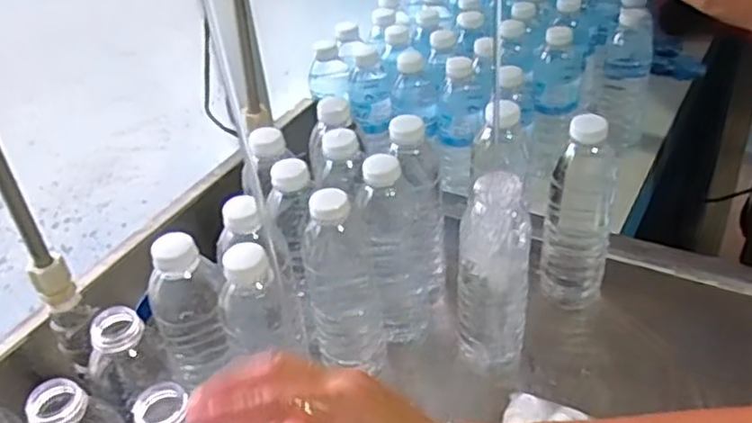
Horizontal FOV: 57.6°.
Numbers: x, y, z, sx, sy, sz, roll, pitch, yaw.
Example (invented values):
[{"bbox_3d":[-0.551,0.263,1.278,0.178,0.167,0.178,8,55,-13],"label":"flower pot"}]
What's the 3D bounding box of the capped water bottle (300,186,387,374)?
[{"bbox_3d":[-0.029,0.064,0.601,0.061,0.196,0.055,-10,37,-4],"label":"capped water bottle"}]

